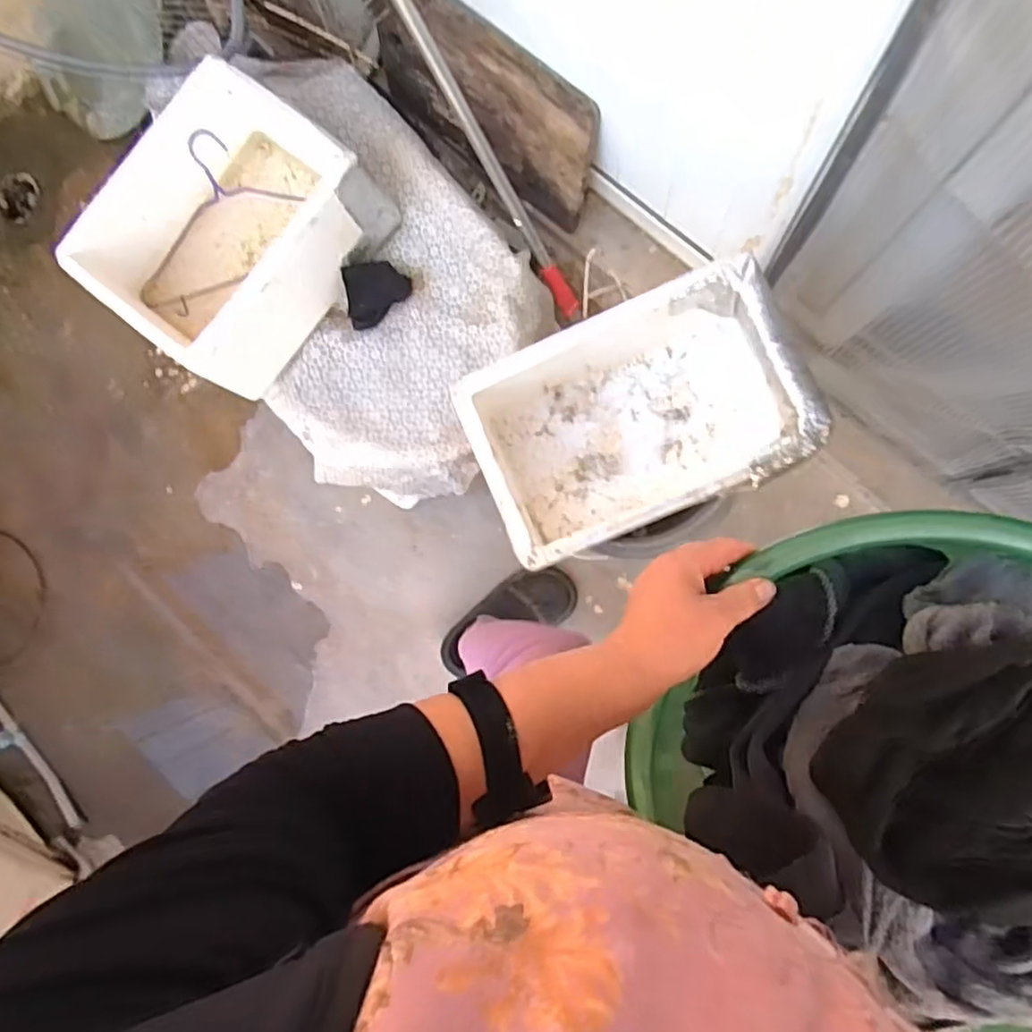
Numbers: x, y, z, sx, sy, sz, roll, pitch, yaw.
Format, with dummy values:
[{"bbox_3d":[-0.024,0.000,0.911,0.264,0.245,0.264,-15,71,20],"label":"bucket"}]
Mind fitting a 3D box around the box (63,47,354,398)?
[{"bbox_3d":[-0.434,-0.431,1.022,0.287,0.212,0.366,39,93,7],"label":"box"}]

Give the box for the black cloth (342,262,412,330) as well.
[{"bbox_3d":[-0.240,-0.374,1.113,0.114,0.018,0.093,-42,115,-1],"label":"black cloth"}]

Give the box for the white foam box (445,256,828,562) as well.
[{"bbox_3d":[0.133,-0.106,0.772,0.336,0.154,0.221,-24,85,6],"label":"white foam box"}]

